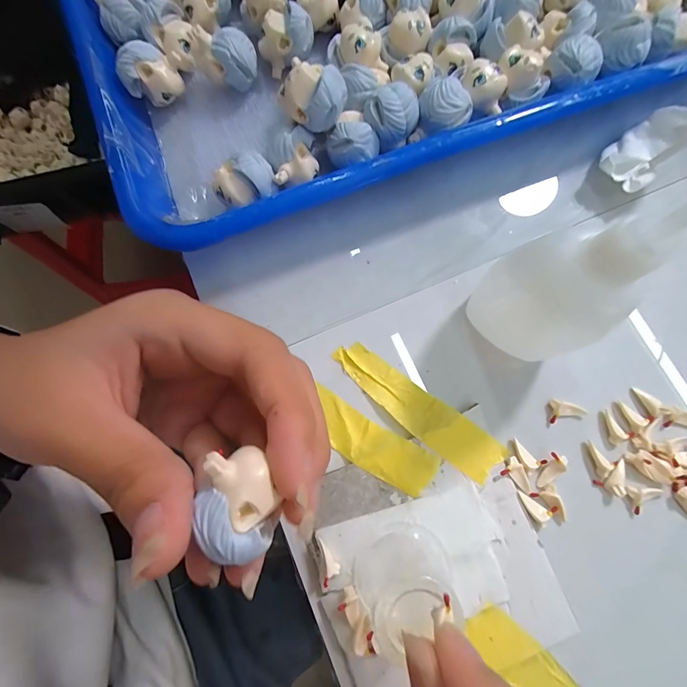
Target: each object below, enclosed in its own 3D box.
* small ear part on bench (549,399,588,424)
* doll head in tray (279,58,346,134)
[{"bbox_3d":[0.100,0.030,0.156,0.016,0.005,0.010,-2,78,0],"label":"small ear part on bench"},{"bbox_3d":[-0.013,-0.103,0.147,0.026,0.022,0.017,21,79,5],"label":"doll head in tray"}]

